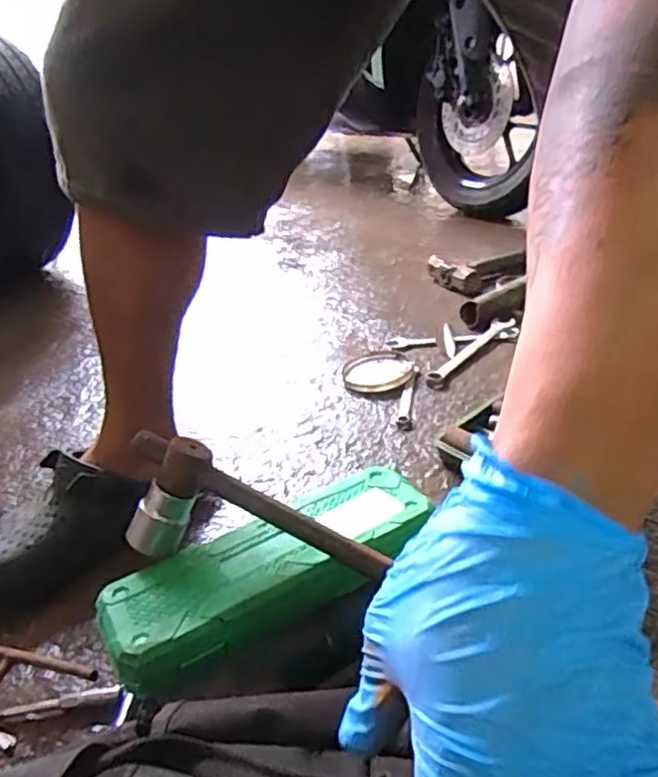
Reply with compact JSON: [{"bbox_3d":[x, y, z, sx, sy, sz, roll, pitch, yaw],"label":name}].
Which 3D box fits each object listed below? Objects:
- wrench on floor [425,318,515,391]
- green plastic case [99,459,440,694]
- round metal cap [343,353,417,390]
[{"bbox_3d":[0.223,-0.059,1.053,0.030,0.007,0.227,29,49,32],"label":"wrench on floor"},{"bbox_3d":[-0.050,0.145,0.570,0.284,0.037,0.111,-21,32,-26],"label":"green plastic case"},{"bbox_3d":[0.075,-0.029,1.030,0.111,0.008,0.111,-2,29,6],"label":"round metal cap"}]

